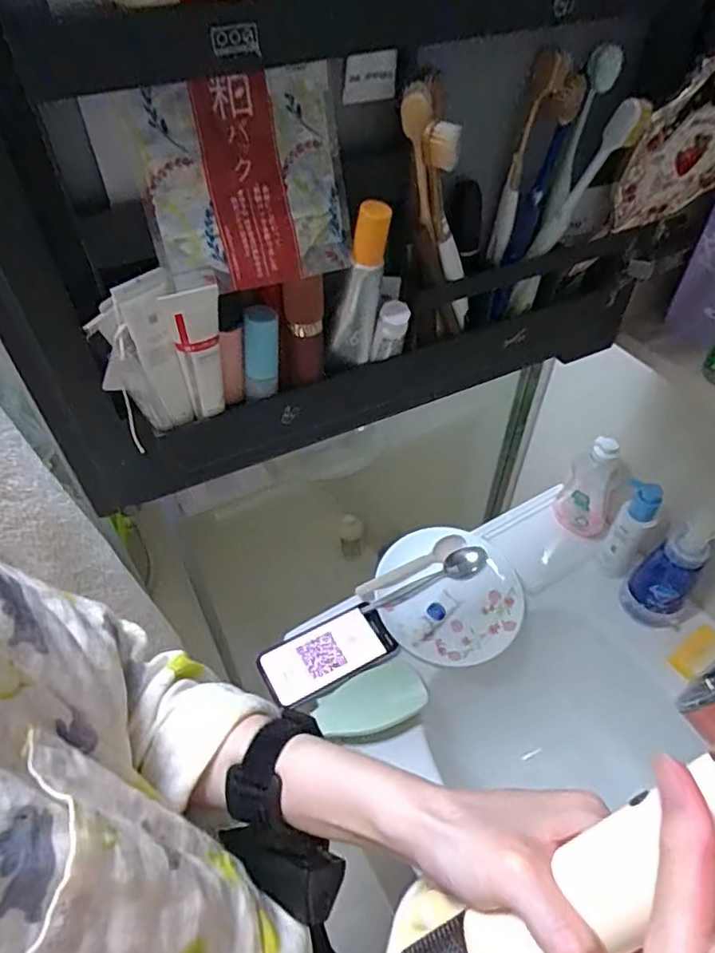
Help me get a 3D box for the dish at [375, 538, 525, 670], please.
[{"bbox_3d":[0.110,0.153,0.744,0.174,0.034,0.160,0,48,0],"label":"dish"}]

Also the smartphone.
[{"bbox_3d":[-0.035,0.207,0.697,0.152,0.012,0.074,-22,52,-18],"label":"smartphone"}]

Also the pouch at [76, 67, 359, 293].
[{"bbox_3d":[-0.056,-0.134,0.280,0.109,0.088,0.016,-22,32,-19],"label":"pouch"}]

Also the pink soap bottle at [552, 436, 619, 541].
[{"bbox_3d":[0.298,0.016,0.765,0.073,0.156,0.034,28,54,22],"label":"pink soap bottle"}]

